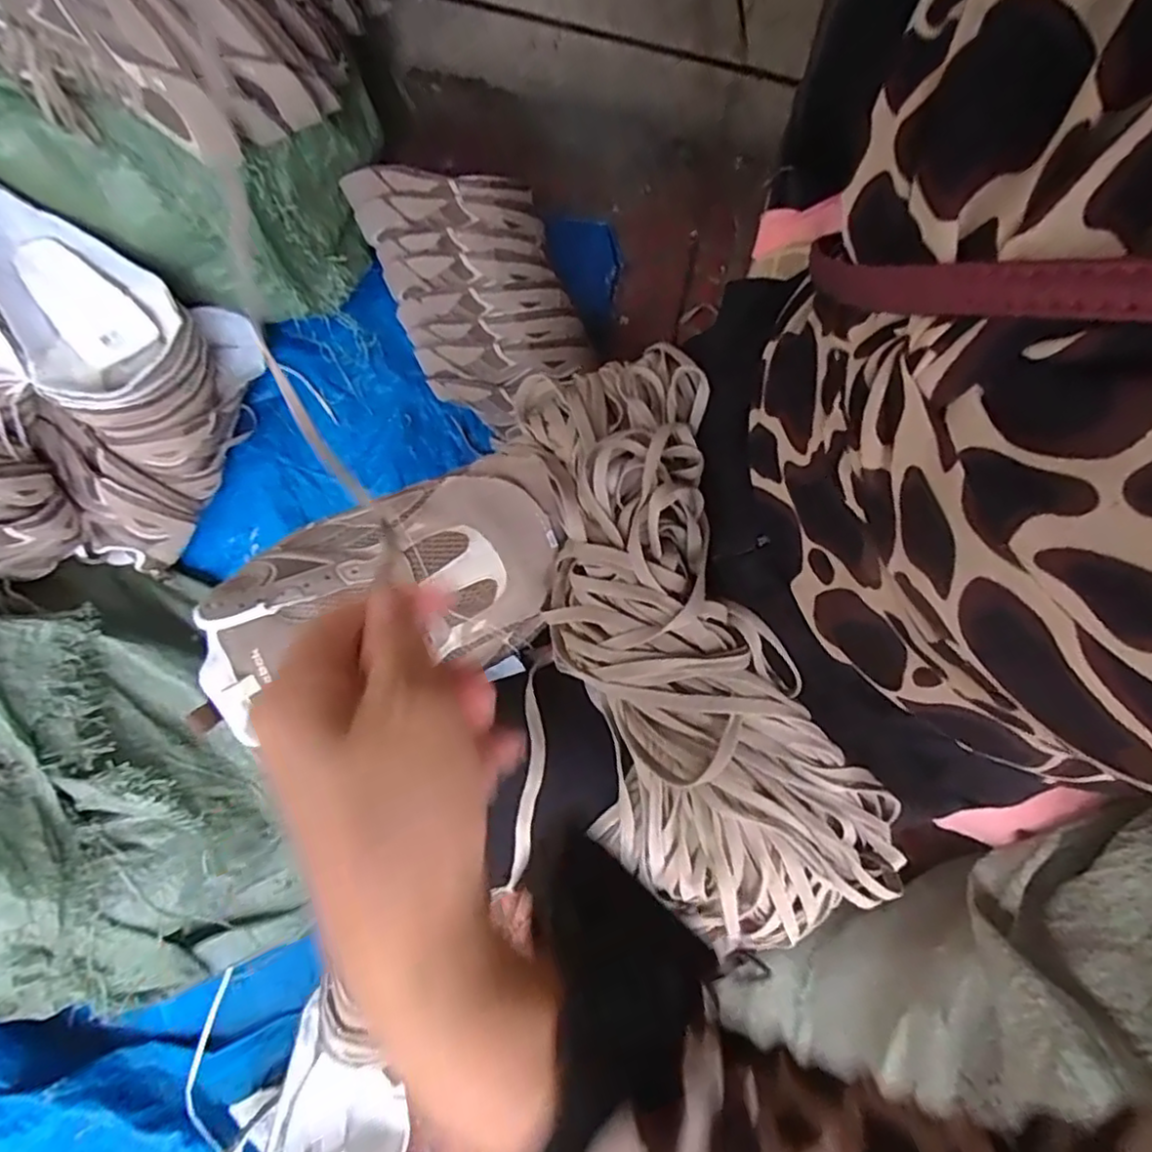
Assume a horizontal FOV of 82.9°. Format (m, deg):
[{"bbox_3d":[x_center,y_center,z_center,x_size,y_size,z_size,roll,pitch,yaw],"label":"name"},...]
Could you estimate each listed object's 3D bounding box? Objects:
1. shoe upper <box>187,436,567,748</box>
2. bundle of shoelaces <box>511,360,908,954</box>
[{"bbox_3d":[-0.128,0.007,0.393,0.247,0.077,0.120,-21,83,-1],"label":"shoe upper"},{"bbox_3d":[0.054,0.022,0.356,0.134,0.083,0.349,-22,83,-1],"label":"bundle of shoelaces"}]

